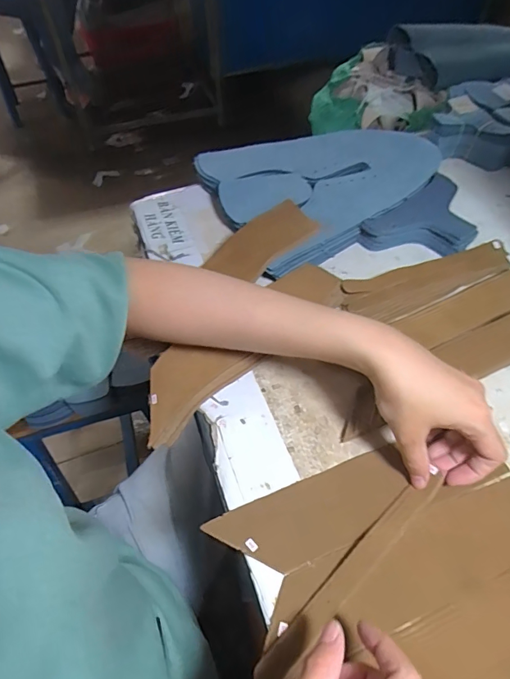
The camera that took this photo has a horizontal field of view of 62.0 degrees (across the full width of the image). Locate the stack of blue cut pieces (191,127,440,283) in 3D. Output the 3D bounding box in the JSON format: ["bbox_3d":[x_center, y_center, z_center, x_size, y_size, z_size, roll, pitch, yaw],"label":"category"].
[{"bbox_3d":[0.092,-0.205,0.531,0.289,0.035,0.205,-26,58,-16],"label":"stack of blue cut pieces"}]

